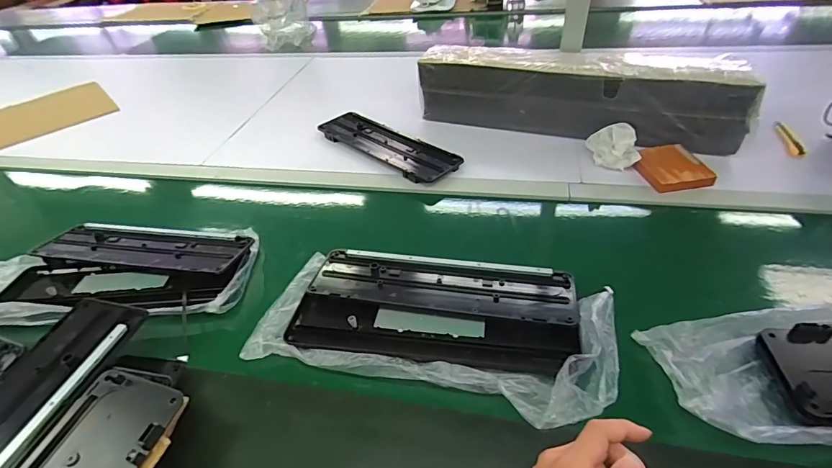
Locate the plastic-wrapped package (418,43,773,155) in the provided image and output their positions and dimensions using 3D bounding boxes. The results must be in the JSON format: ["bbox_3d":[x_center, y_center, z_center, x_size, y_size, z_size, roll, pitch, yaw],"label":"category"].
[{"bbox_3d":[0.314,-0.290,0.852,0.625,0.152,0.133,15,45,23],"label":"plastic-wrapped package"}]

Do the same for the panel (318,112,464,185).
[{"bbox_3d":[-0.069,-0.189,0.888,0.106,0.020,0.348,-35,48,-29],"label":"panel"}]

